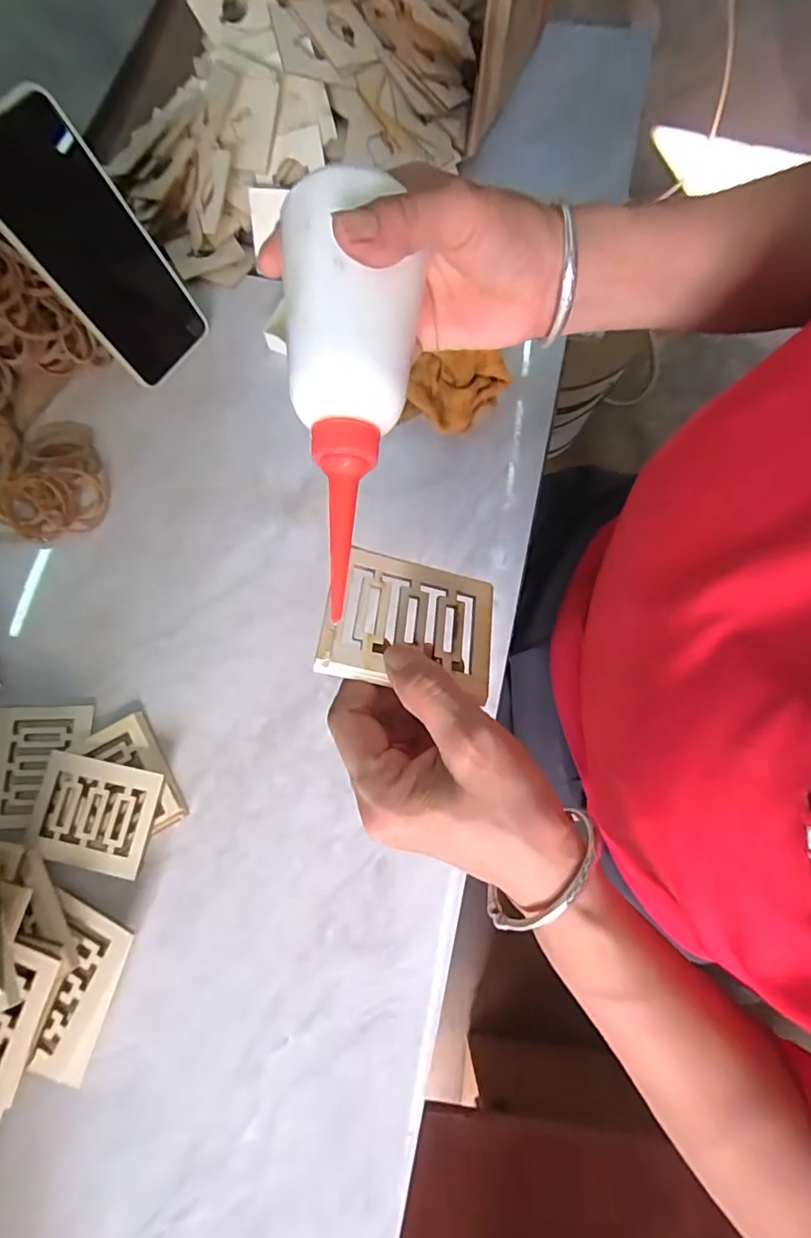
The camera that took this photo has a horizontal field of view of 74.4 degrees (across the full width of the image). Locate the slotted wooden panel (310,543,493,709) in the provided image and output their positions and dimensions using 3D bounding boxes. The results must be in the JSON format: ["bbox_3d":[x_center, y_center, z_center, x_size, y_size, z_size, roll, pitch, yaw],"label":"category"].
[{"bbox_3d":[0.003,0.001,0.252,0.081,0.004,0.063,13,63,-14],"label":"slotted wooden panel"}]

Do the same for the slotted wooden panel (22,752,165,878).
[{"bbox_3d":[-0.207,0.128,0.354,0.081,0.008,0.066,11,79,2],"label":"slotted wooden panel"}]

